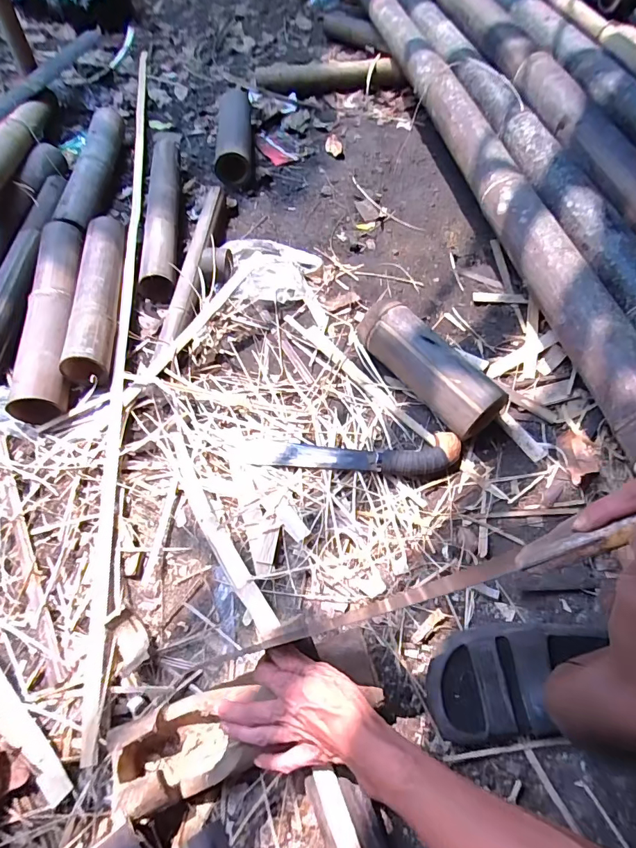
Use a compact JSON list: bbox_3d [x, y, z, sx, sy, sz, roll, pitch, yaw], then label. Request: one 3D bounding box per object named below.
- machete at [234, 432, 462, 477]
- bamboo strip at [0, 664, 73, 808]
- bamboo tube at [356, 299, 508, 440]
[{"bbox_3d":[0.045,0.046,0.629,0.328,0.026,0.059,-1,60,2],"label":"machete"},{"bbox_3d":[-0.357,0.349,0.494,0.210,0.011,0.031,35,67,20],"label":"bamboo strip"},{"bbox_3d":[0.173,-0.090,0.674,0.077,0.088,0.263,-33,63,-14],"label":"bamboo tube"}]

